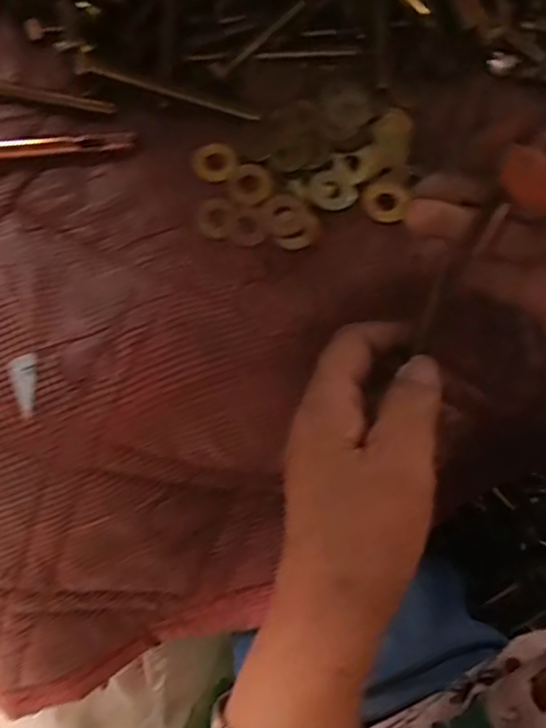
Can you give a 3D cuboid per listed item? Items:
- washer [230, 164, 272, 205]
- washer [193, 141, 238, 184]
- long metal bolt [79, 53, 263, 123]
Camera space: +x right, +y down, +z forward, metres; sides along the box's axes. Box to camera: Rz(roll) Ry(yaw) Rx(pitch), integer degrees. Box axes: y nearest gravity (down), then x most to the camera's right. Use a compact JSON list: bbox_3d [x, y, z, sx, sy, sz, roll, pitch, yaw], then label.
[{"bbox_3d":[-0.012,-0.096,0.306,0.021,0.004,0.023,0,70,1],"label":"washer"},{"bbox_3d":[-0.031,-0.110,0.310,0.022,0.004,0.025,-21,71,-7],"label":"washer"},{"bbox_3d":[-0.061,-0.154,0.323,0.110,0.008,0.012,20,71,8],"label":"long metal bolt"}]

